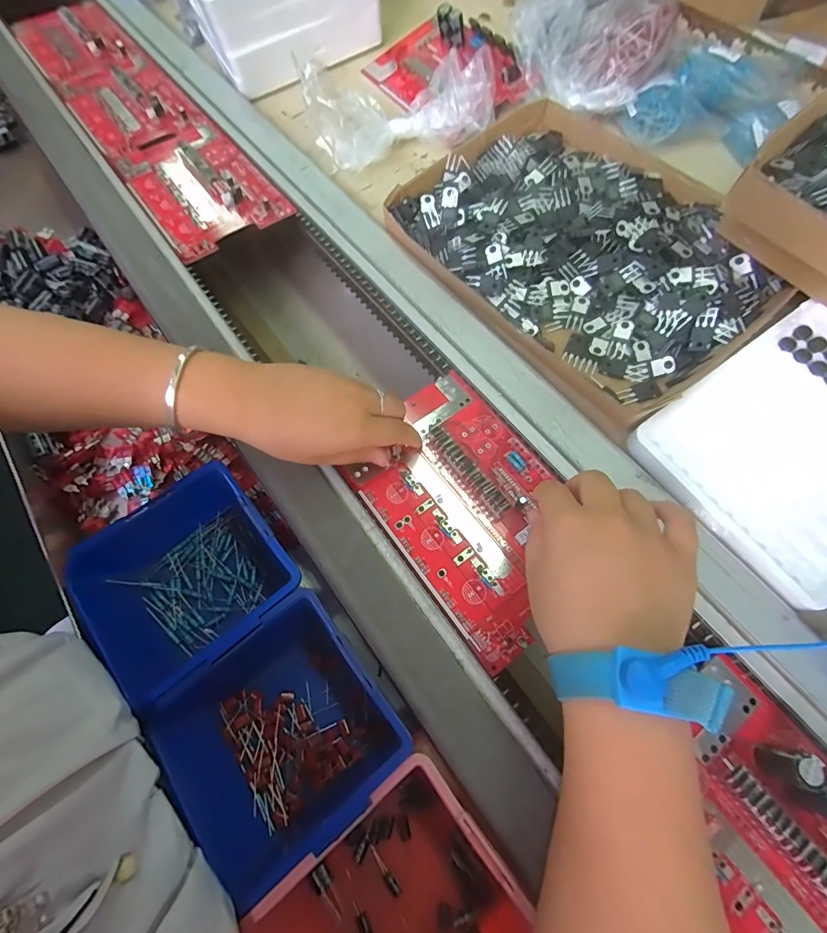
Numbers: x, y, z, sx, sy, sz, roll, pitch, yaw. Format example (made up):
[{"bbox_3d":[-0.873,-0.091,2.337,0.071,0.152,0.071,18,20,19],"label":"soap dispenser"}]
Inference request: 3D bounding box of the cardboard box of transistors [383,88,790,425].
[{"bbox_3d":[0.151,-0.205,0.384,0.240,0.050,0.320,-39,69,-19],"label":"cardboard box of transistors"}]

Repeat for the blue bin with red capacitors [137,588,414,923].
[{"bbox_3d":[-0.082,0.167,0.269,0.125,0.060,0.120,-35,68,-18],"label":"blue bin with red capacitors"}]

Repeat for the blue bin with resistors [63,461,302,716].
[{"bbox_3d":[-0.158,0.085,0.307,0.126,0.059,0.118,-37,68,-18],"label":"blue bin with resistors"}]

